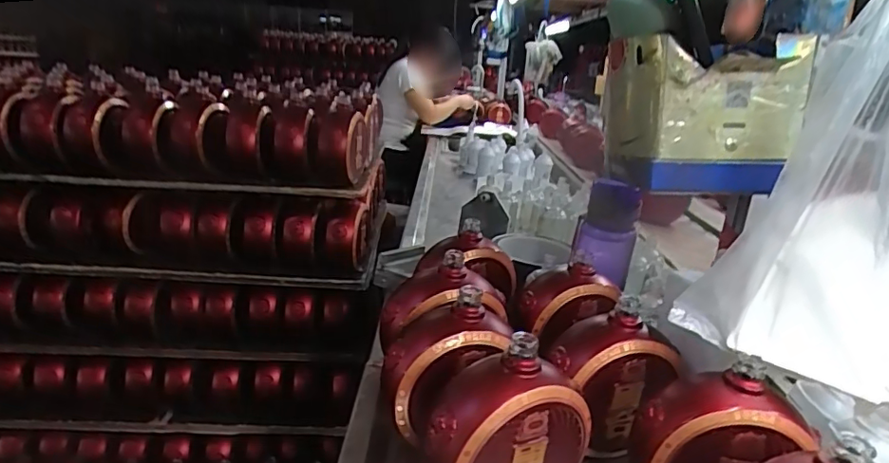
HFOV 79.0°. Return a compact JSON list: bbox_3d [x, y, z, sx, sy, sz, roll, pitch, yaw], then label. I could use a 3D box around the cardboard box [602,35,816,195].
[{"bbox_3d":[0.239,-0.112,0.520,0.145,0.133,0.103,2,18,-4],"label":"cardboard box"}]

